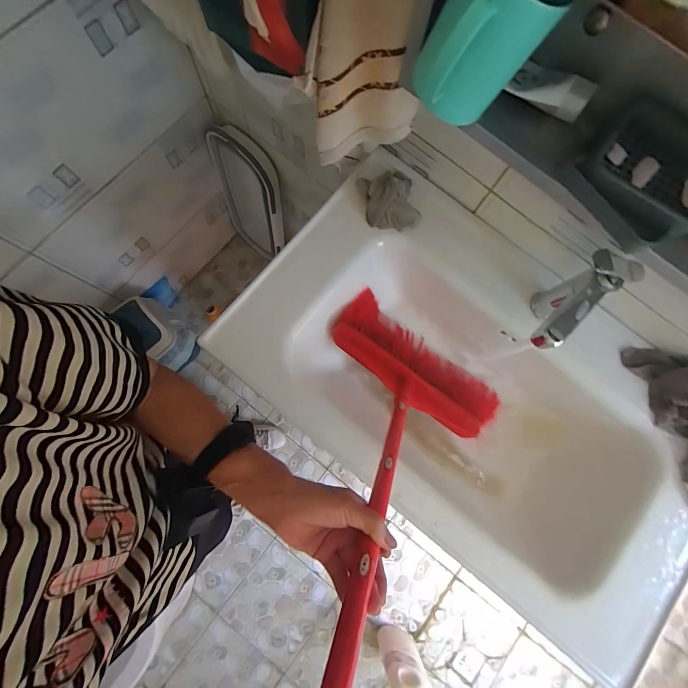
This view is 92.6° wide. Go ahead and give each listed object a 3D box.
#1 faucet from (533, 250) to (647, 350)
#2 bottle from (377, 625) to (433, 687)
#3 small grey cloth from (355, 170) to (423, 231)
[{"bbox_3d":[0.306,-0.051,0.476,0.157,0.152,0.054,-37,84,-9],"label":"faucet"},{"bbox_3d":[0.197,1.034,1.011,0.119,0.319,0.147,-22,82,-7],"label":"bottle"},{"bbox_3d":[0.080,-0.245,0.551,0.094,0.056,0.108,-18,82,-7],"label":"small grey cloth"}]

